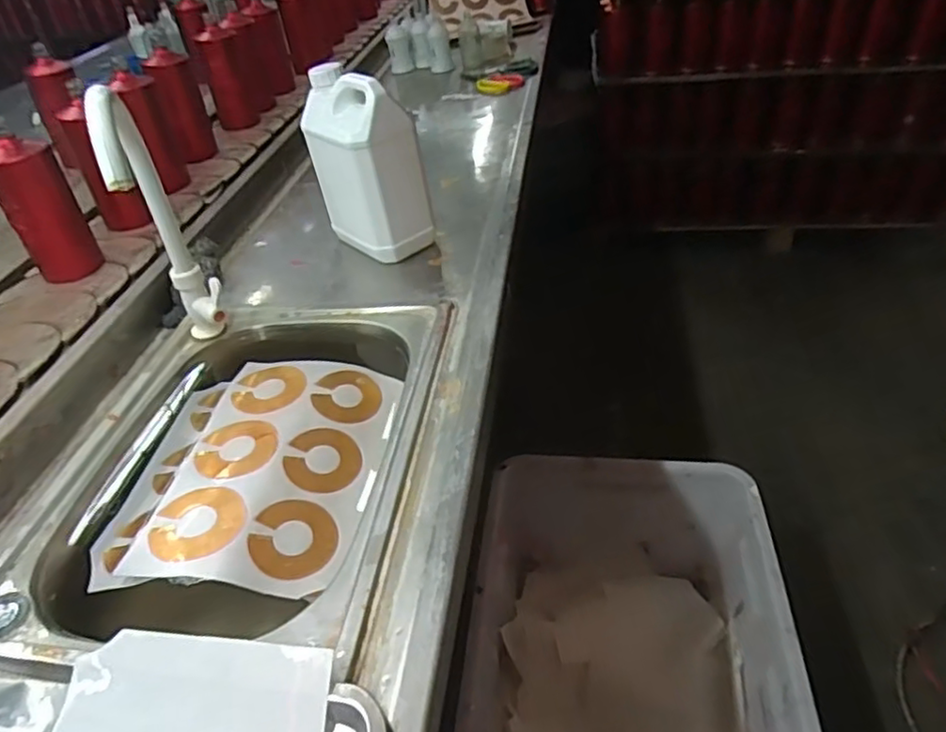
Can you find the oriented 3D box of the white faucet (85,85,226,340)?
[{"bbox_3d":[-0.311,-0.133,0.673,0.044,0.294,0.163,-19,43,-16],"label":"white faucet"}]

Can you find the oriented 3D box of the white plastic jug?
[{"bbox_3d":[-0.139,-0.265,0.876,0.089,0.221,0.155,-33,48,-28],"label":"white plastic jug"}]

